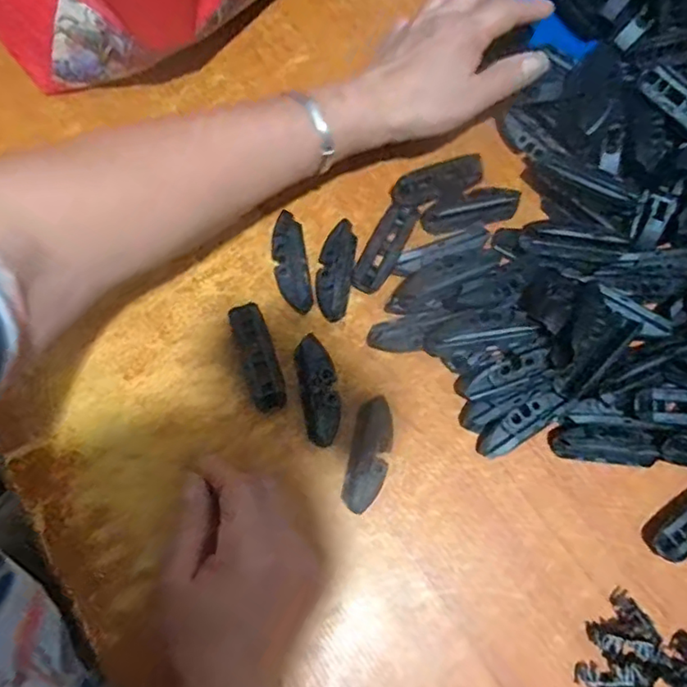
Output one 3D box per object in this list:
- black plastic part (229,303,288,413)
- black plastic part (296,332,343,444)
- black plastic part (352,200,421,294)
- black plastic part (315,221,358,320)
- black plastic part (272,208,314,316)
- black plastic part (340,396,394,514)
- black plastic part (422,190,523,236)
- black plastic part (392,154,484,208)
[{"bbox_3d":[-0.057,0.010,0.383,0.022,0.013,0.070,-17,77,-7],"label":"black plastic part"},{"bbox_3d":[-0.016,0.030,0.374,0.023,0.021,0.071,-10,76,-5],"label":"black plastic part"},{"bbox_3d":[0.029,-0.066,0.404,0.024,0.014,0.071,27,76,5],"label":"black plastic part"},{"bbox_3d":[-0.005,-0.050,0.399,0.023,0.015,0.067,7,75,-1],"label":"black plastic part"},{"bbox_3d":[-0.036,-0.054,0.398,0.022,0.017,0.067,-8,76,-5],"label":"black plastic part"},{"bbox_3d":[0.017,0.069,0.366,0.024,0.018,0.070,12,75,1],"label":"black plastic part"},{"bbox_3d":[0.092,-0.097,0.419,0.073,0.009,0.024,-11,76,-5],"label":"black plastic part"},{"bbox_3d":[0.069,-0.115,0.417,0.070,0.017,0.021,-21,77,-8],"label":"black plastic part"}]

